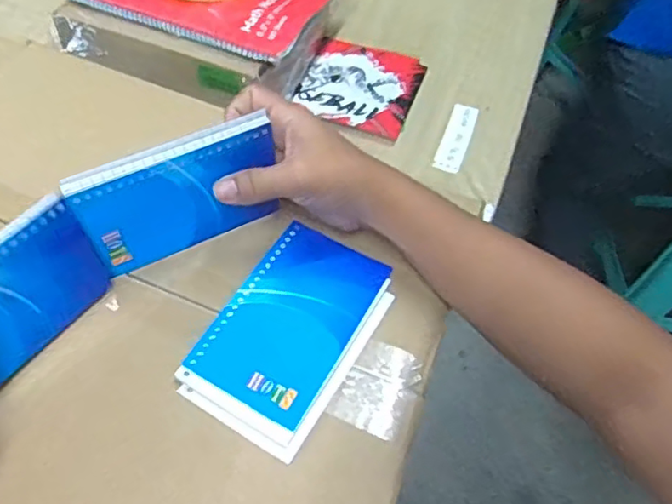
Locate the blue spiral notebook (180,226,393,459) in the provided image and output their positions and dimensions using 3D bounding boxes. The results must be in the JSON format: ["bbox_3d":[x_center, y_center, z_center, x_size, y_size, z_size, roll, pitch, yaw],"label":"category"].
[{"bbox_3d":[-0.028,0.049,0.395,0.088,0.010,0.143,28,59,14],"label":"blue spiral notebook"}]

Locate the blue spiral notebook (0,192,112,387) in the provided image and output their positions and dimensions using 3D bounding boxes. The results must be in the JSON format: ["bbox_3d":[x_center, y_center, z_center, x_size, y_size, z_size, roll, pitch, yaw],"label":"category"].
[{"bbox_3d":[-0.191,0.035,0.343,0.013,0.082,0.128,25,57,24],"label":"blue spiral notebook"}]

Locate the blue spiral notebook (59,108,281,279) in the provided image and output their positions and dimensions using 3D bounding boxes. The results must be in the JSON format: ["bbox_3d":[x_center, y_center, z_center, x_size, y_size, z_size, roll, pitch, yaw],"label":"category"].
[{"bbox_3d":[-0.100,-0.033,0.397,0.125,0.079,0.016,-22,51,-19],"label":"blue spiral notebook"}]

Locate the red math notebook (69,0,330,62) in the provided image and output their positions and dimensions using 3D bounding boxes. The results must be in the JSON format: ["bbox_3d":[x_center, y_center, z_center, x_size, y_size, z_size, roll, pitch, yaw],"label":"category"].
[{"bbox_3d":[-0.148,-0.326,0.731,0.272,0.022,0.203,20,57,9],"label":"red math notebook"}]

